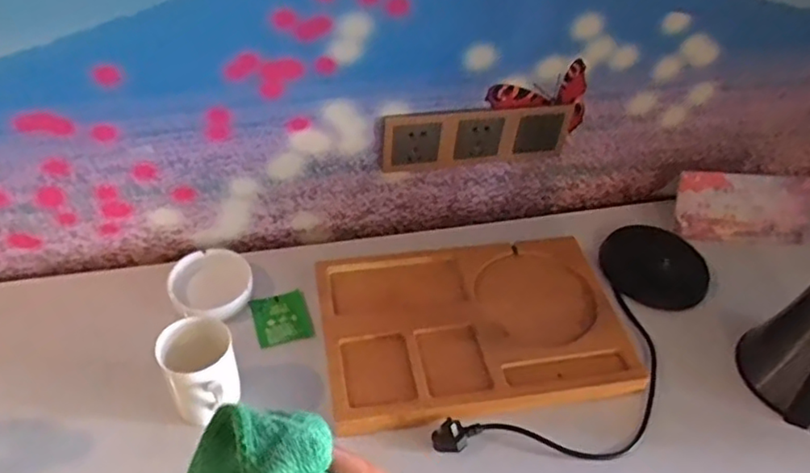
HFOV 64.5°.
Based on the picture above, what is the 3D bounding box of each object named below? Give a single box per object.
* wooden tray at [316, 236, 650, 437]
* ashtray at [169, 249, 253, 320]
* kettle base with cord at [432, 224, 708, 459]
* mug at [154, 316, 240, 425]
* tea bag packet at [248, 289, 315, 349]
[{"bbox_3d":[0.081,0.102,0.767,0.357,0.034,0.242,-7,46,-12],"label":"wooden tray"},{"bbox_3d":[-0.230,0.056,0.763,0.091,0.023,0.090,3,45,-3],"label":"ashtray"},{"bbox_3d":[0.217,0.118,0.695,0.149,0.040,0.398,34,52,25],"label":"kettle base with cord"},{"bbox_3d":[-0.197,0.142,0.628,0.069,0.098,0.083,-15,48,-19],"label":"mug"},{"bbox_3d":[-0.148,0.099,0.772,0.065,0.007,0.073,-13,48,-17],"label":"tea bag packet"}]

